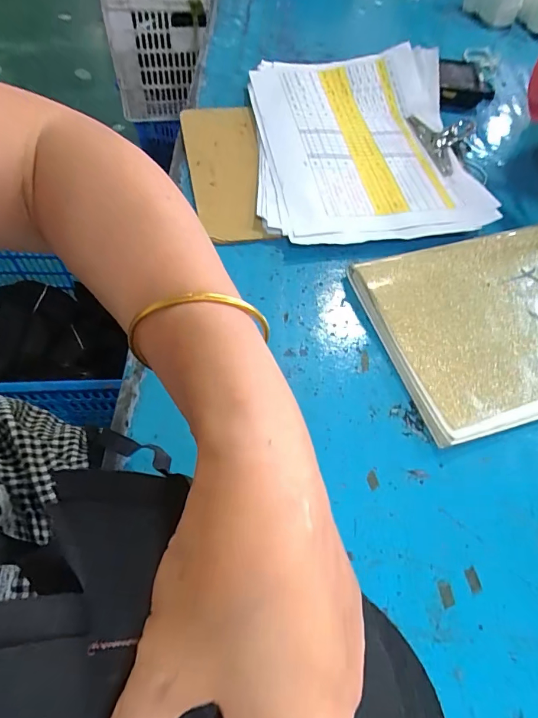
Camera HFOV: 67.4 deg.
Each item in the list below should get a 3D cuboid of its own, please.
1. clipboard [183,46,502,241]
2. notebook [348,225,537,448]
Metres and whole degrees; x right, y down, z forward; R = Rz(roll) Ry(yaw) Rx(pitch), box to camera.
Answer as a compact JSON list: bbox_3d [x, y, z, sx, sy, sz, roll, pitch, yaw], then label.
[{"bbox_3d":[0.066,-0.256,0.464,0.317,0.035,0.325,-5,60,-7],"label":"clipboard"},{"bbox_3d":[0.218,-0.038,0.354,0.250,0.023,0.175,-13,62,-11],"label":"notebook"}]

